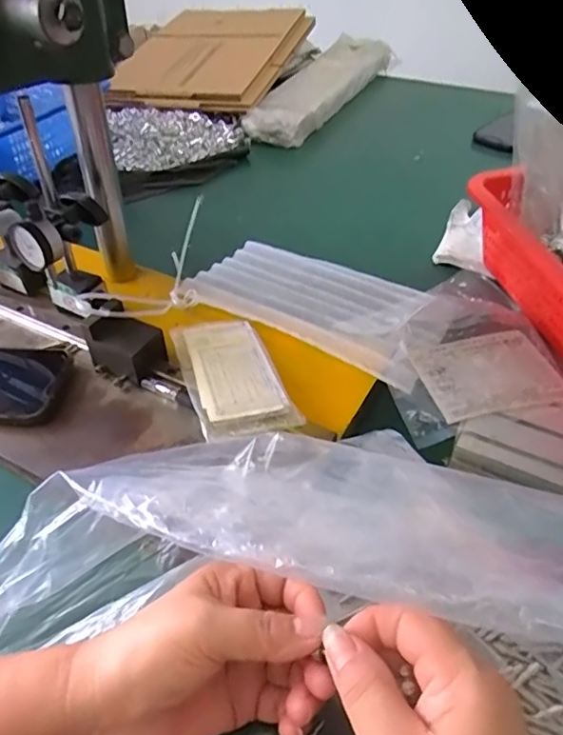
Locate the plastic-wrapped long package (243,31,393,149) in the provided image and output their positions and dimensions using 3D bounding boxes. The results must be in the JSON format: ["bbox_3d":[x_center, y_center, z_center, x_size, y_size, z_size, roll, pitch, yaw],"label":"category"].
[{"bbox_3d":[0.080,-0.503,0.961,0.106,0.058,0.447,19,48,19],"label":"plastic-wrapped long package"}]

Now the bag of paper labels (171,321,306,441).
[{"bbox_3d":[-0.041,0.007,0.445,0.073,0.025,0.143,-14,46,-13],"label":"bag of paper labels"}]

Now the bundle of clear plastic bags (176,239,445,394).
[{"bbox_3d":[0.038,-0.073,0.541,0.252,0.020,0.159,22,40,23],"label":"bundle of clear plastic bags"}]

